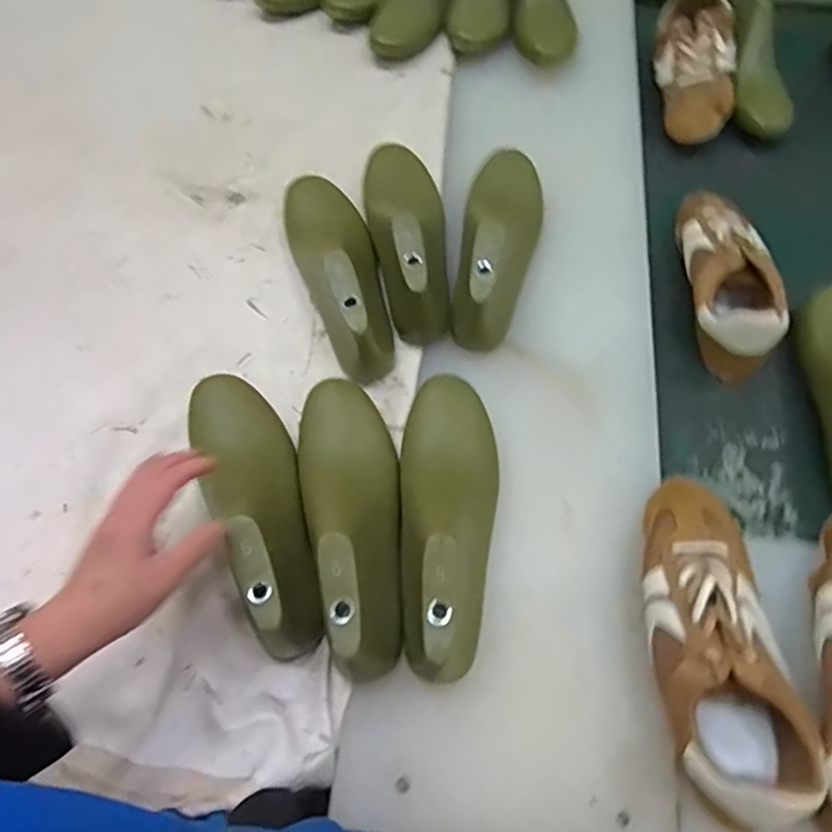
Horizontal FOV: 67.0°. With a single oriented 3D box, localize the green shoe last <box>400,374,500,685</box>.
[{"bbox_3d":[0.028,0.071,0.495,0.079,0.090,0.247,-2,63,2],"label":"green shoe last"}]

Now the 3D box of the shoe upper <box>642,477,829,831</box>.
[{"bbox_3d":[0.218,0.155,0.459,0.099,0.066,0.239,-5,63,0],"label":"shoe upper"}]

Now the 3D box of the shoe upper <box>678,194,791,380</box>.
[{"bbox_3d":[0.331,-0.156,0.675,0.084,0.068,0.232,3,63,3],"label":"shoe upper"}]

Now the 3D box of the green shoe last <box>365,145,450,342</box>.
[{"bbox_3d":[-0.009,-0.197,0.640,0.080,0.091,0.243,-7,63,0],"label":"green shoe last"}]

